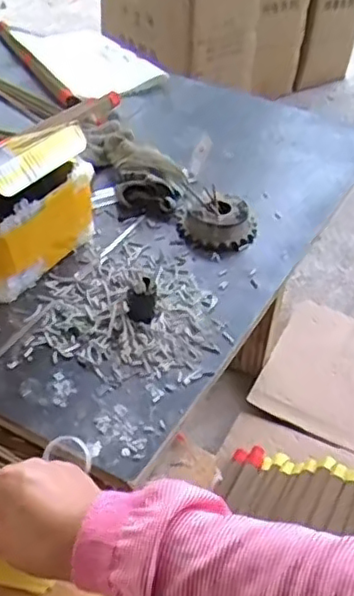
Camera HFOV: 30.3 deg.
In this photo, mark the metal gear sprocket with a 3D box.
[{"bbox_3d":[0.045,-0.083,0.724,0.085,0.029,0.074,6,41,3],"label":"metal gear sprocket"}]

